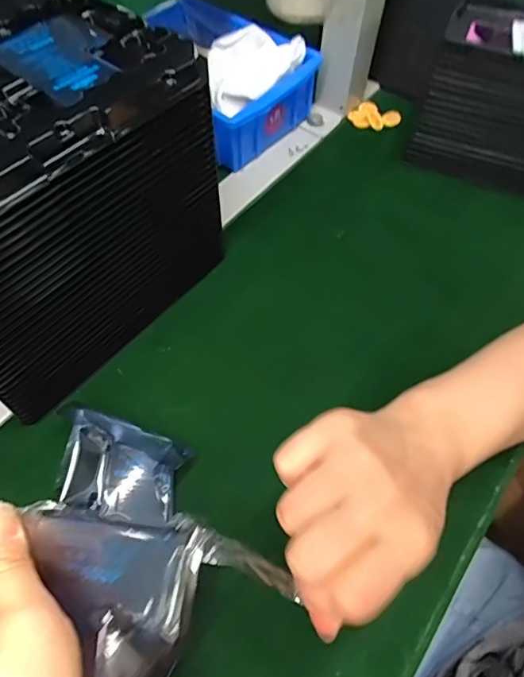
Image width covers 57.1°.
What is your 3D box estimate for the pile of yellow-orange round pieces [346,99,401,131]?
[{"bbox_3d":[0.126,-0.250,0.544,0.054,0.010,0.040,22,60,11],"label":"pile of yellow-orange round pieces"}]

